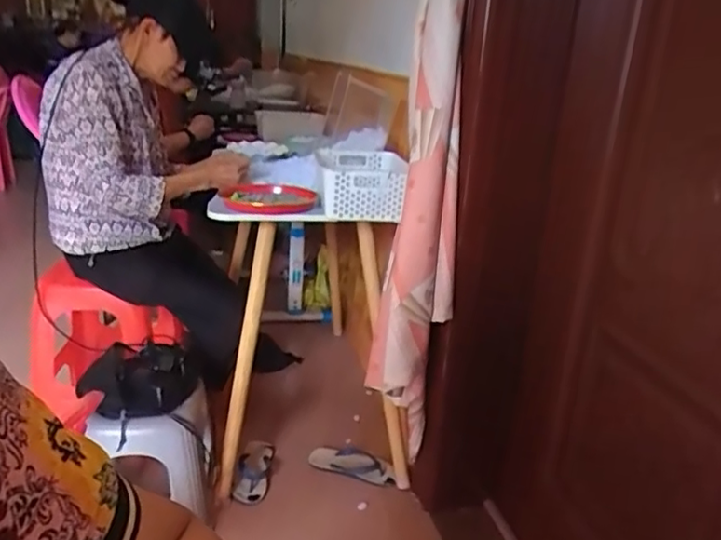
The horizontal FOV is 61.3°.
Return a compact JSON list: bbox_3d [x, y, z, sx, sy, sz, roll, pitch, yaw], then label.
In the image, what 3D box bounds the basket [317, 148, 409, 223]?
[{"bbox_3d":[-0.003,-0.206,1.426,0.213,0.106,0.313,4,21,3],"label":"basket"}]

